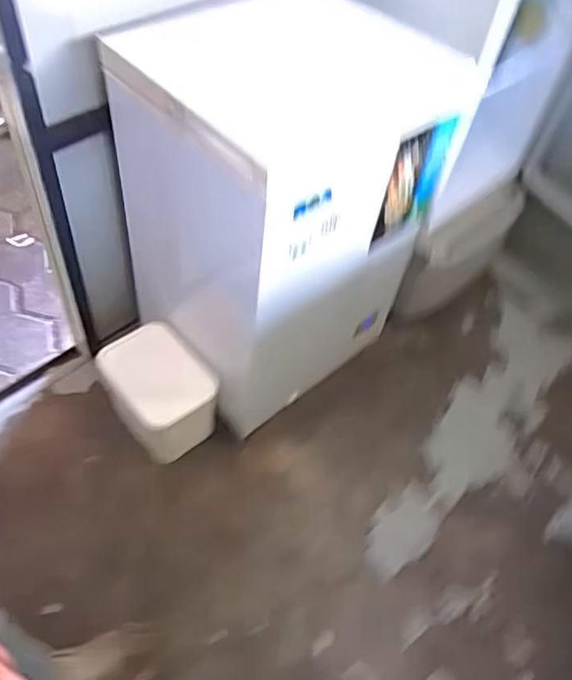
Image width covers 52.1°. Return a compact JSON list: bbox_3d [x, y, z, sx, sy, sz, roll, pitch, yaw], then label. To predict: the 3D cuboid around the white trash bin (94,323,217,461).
[{"bbox_3d":[-0.320,0.146,1.511,0.224,0.264,0.301,-28,59,-26],"label":"white trash bin"}]

